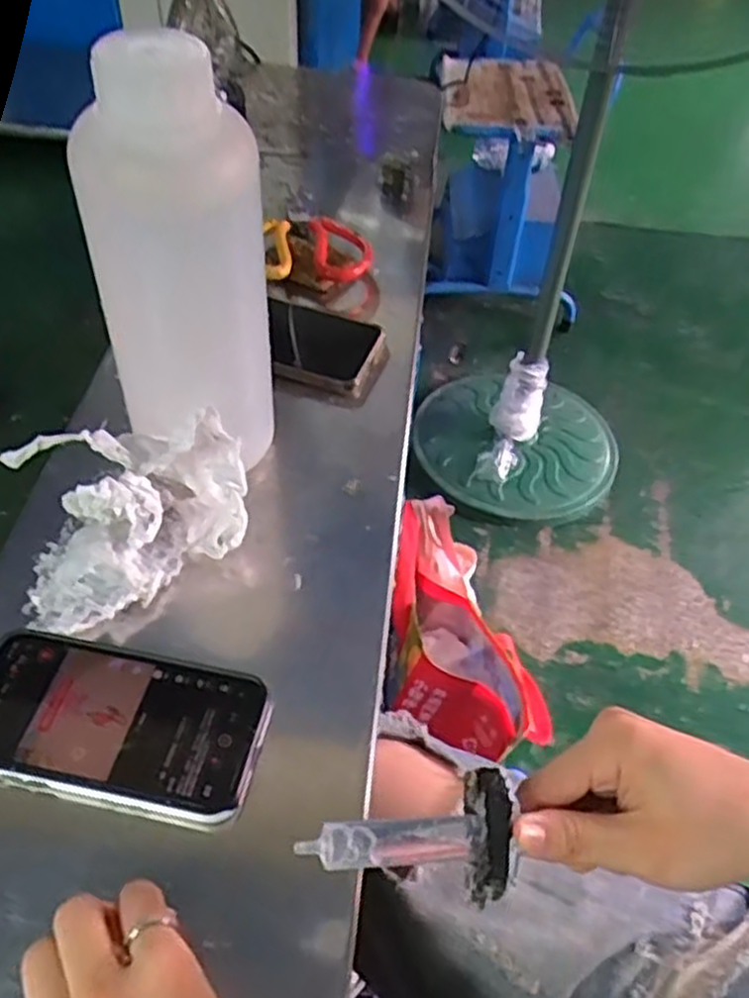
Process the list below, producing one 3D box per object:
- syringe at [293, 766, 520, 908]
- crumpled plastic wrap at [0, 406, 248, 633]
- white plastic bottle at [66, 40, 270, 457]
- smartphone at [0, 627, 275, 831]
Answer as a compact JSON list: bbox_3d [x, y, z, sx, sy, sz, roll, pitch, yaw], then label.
[{"bbox_3d":[0.014,0.131,0.305,0.081,0.021,0.045,-3,49,-5],"label":"syringe"},{"bbox_3d":[-0.135,0.005,0.442,0.127,0.068,0.082,-17,52,-18],"label":"crumpled plastic wrap"},{"bbox_3d":[-0.100,-0.114,0.433,0.071,0.247,0.077,29,53,20],"label":"white plastic bottle"},{"bbox_3d":[-0.131,0.113,0.400,0.148,0.014,0.078,10,49,5],"label":"smartphone"}]

